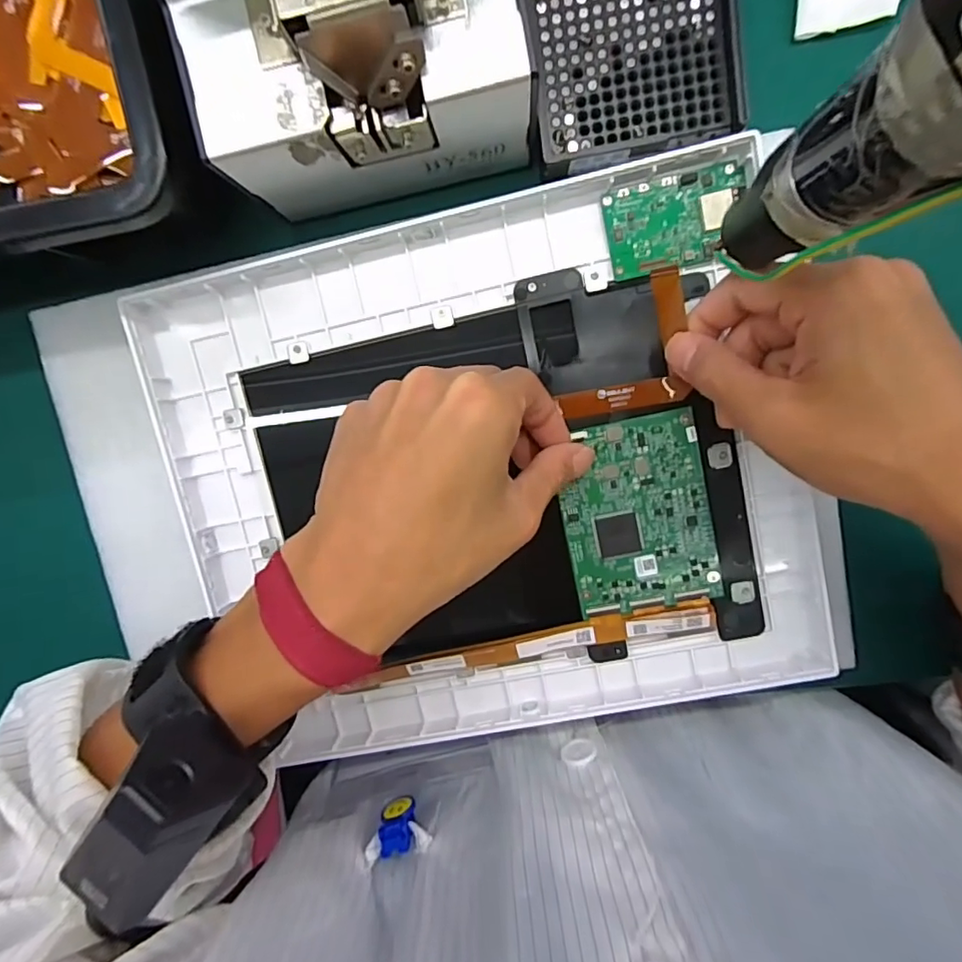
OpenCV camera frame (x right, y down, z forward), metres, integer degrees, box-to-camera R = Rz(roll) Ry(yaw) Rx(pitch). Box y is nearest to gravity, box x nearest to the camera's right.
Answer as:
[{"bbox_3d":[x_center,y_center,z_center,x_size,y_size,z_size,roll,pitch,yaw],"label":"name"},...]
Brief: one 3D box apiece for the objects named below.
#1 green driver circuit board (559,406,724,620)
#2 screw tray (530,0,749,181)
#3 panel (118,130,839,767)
[{"bbox_3d":[0.076,0.017,0.270,0.068,0.004,0.093,-11,96,4],"label":"green driver circuit board"},{"bbox_3d":[0.065,-0.214,0.240,0.088,0.013,0.138,-8,98,5],"label":"screw tray"},{"bbox_3d":[0.000,0.001,0.276,0.303,0.025,0.253,-11,96,4],"label":"panel"}]

